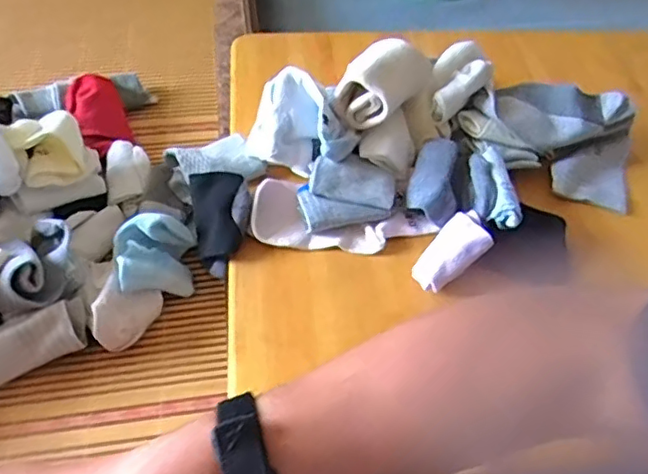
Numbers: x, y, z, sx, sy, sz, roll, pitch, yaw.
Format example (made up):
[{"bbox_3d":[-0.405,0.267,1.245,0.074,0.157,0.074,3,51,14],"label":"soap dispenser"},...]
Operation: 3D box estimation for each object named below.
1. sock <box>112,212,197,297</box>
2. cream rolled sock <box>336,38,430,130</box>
[{"bbox_3d":[-0.154,0.020,0.548,0.070,0.060,0.062,-16,55,-15],"label":"sock"},{"bbox_3d":[0.055,-0.152,0.583,0.064,0.049,0.092,28,56,17],"label":"cream rolled sock"}]

